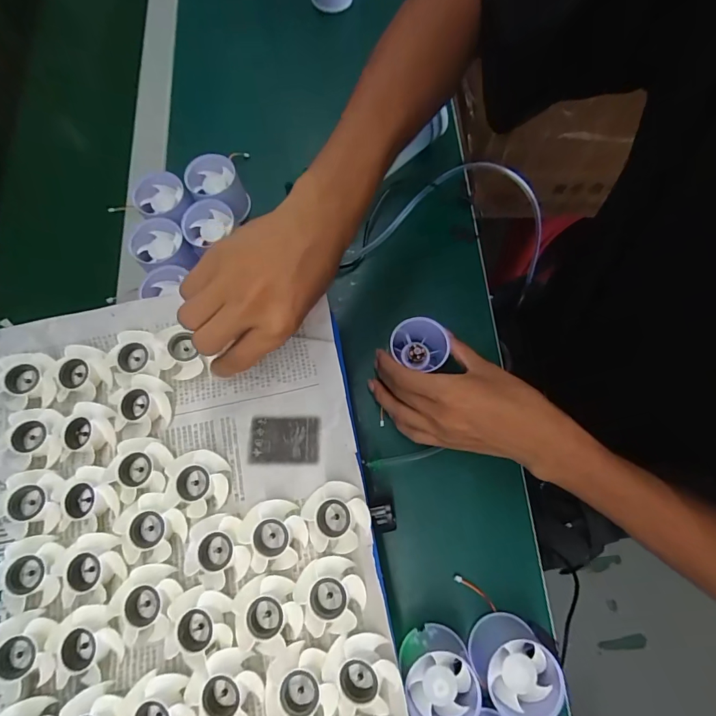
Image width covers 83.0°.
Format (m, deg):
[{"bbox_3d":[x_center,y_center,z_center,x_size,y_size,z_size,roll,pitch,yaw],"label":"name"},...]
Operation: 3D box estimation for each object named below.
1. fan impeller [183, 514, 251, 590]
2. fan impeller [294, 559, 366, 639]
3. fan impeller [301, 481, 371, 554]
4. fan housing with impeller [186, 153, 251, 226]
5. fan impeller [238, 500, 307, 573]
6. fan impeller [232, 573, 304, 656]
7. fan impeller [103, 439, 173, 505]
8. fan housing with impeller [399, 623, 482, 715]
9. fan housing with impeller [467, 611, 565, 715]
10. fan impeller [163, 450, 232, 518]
[{"bbox_3d":[-0.091,0.126,0.268,0.041,0.017,0.041,3,73,3],"label":"fan impeller"},{"bbox_3d":[-0.017,0.151,0.257,0.040,0.013,0.043,-1,72,2],"label":"fan impeller"},{"bbox_3d":[-0.014,0.105,0.269,0.041,0.017,0.043,-1,72,2],"label":"fan impeller"},{"bbox_3d":[-0.148,-0.177,0.431,0.055,0.047,0.059,-19,73,-4],"label":"fan housing with impeller"},{"bbox_3d":[-0.055,0.117,0.269,0.040,0.017,0.042,-1,72,2],"label":"fan impeller"},{"bbox_3d":[-0.057,0.161,0.255,0.038,0.014,0.044,-22,73,-4],"label":"fan impeller"},{"bbox_3d":[-0.153,0.078,0.283,0.040,0.012,0.042,-1,72,2],"label":"fan impeller"},{"bbox_3d":[0.060,0.236,0.301,0.052,0.048,0.051,-1,72,2],"label":"fan housing with impeller"},{"bbox_3d":[0.116,0.229,0.302,0.053,0.045,0.053,-1,72,2],"label":"fan housing with impeller"},{"bbox_3d":[-0.111,0.087,0.281,0.042,0.018,0.042,-6,72,0],"label":"fan impeller"}]

